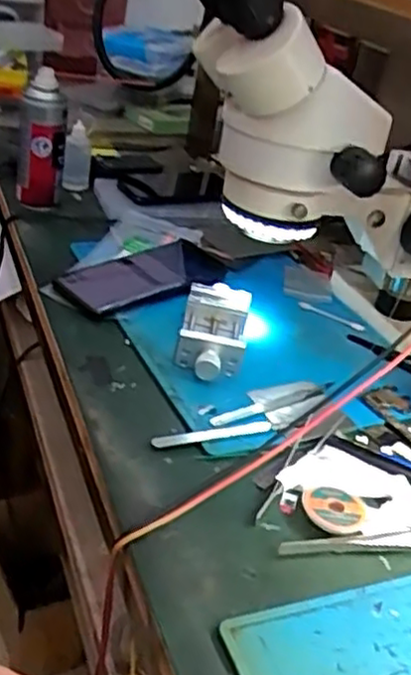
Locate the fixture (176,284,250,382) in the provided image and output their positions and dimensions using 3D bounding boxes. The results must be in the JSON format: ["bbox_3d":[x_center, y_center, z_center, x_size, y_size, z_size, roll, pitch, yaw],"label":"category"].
[{"bbox_3d":[0.008,-0.008,0.630,0.056,0.029,0.128,10,30,0],"label":"fixture"}]

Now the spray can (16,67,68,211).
[{"bbox_3d":[-0.182,-0.216,0.788,0.053,0.142,0.044,-3,33,-16],"label":"spray can"}]

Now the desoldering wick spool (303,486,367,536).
[{"bbox_3d":[0.086,0.115,0.477,0.038,0.007,0.040,8,30,-5],"label":"desoldering wick spool"}]

